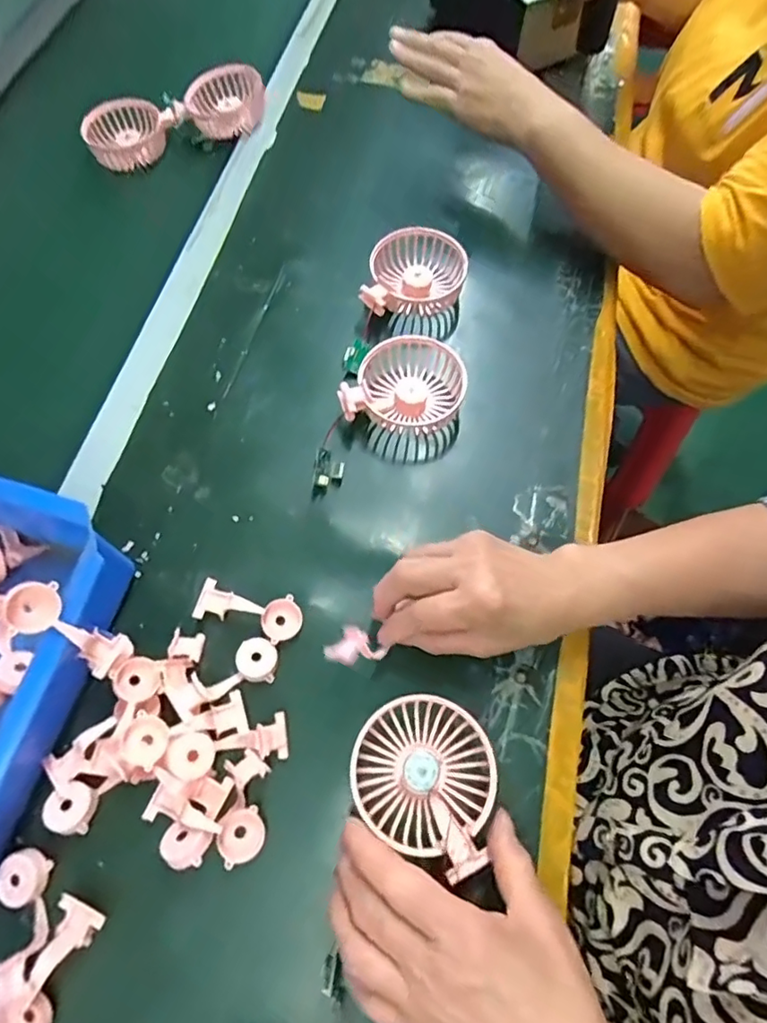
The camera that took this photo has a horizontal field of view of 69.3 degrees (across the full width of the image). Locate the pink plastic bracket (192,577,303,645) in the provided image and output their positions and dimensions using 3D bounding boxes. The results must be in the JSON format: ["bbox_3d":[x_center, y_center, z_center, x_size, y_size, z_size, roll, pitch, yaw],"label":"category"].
[{"bbox_3d":[-0.097,0.070,0.401,0.077,0.022,0.033,15,67,9],"label":"pink plastic bracket"}]

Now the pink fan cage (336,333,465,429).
[{"bbox_3d":[0.015,-0.105,0.478,0.106,0.040,0.082,-20,67,-7],"label":"pink fan cage"}]

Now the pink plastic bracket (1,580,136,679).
[{"bbox_3d":[-0.191,0.076,0.346,0.022,0.091,0.030,19,63,37],"label":"pink plastic bracket"}]

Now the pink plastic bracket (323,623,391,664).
[{"bbox_3d":[-0.019,0.092,0.369,0.034,0.017,0.026,31,68,12],"label":"pink plastic bracket"}]

